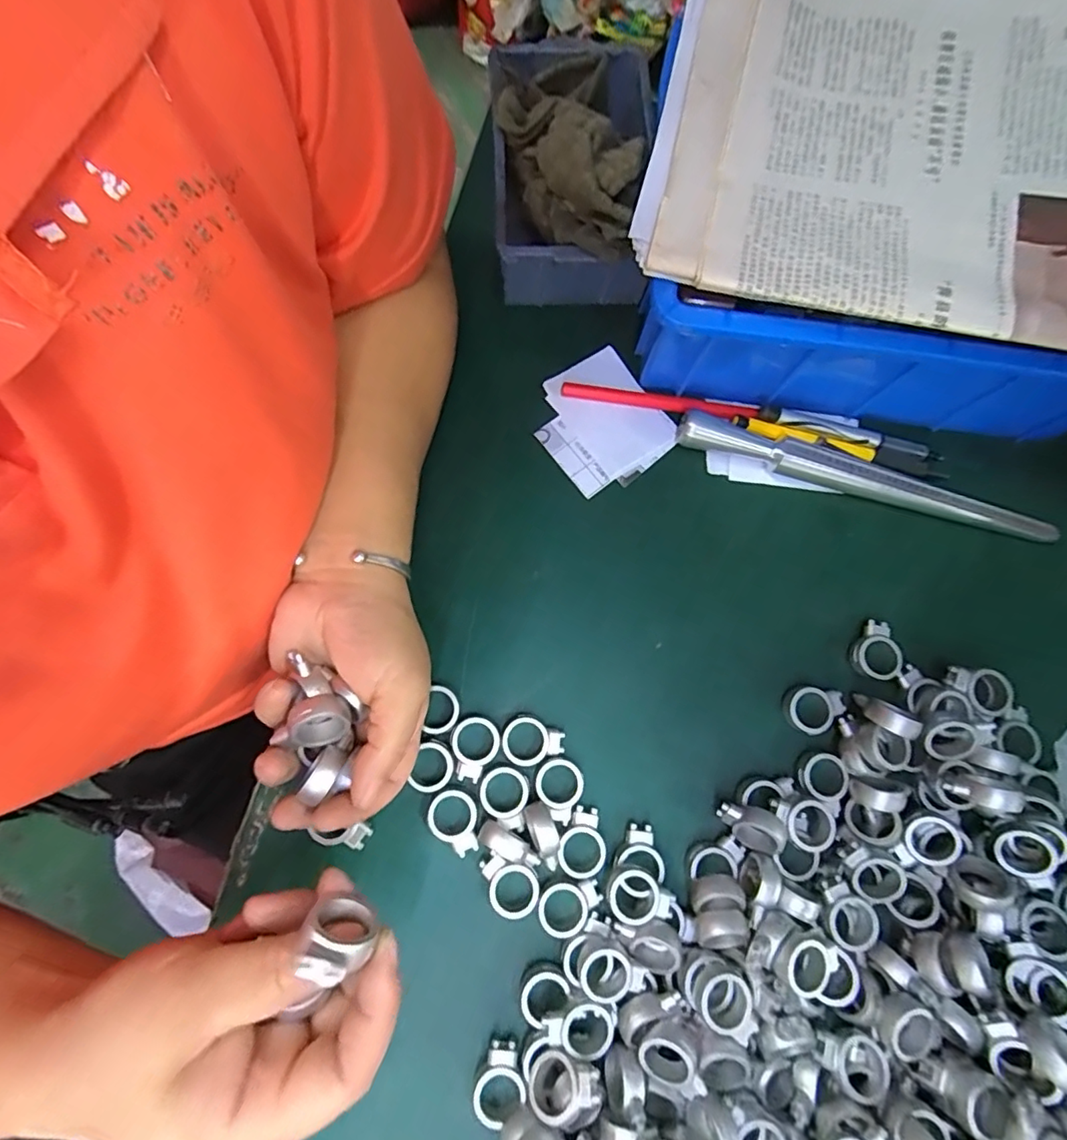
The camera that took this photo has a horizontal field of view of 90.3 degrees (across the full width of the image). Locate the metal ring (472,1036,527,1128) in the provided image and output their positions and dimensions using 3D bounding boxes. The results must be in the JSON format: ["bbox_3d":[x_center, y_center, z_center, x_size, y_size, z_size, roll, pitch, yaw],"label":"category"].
[{"bbox_3d":[-0.016,0.252,0.260,0.024,0.008,0.033,13,78,0],"label":"metal ring"}]

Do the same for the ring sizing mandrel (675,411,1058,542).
[{"bbox_3d":[0.202,-0.055,0.324,0.230,0.024,0.018,16,78,1],"label":"ring sizing mandrel"}]

